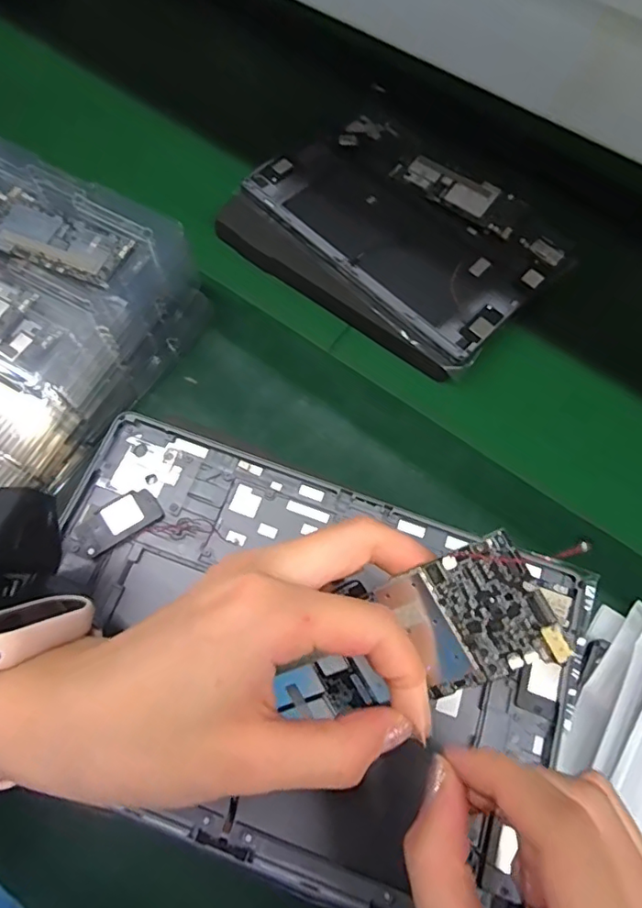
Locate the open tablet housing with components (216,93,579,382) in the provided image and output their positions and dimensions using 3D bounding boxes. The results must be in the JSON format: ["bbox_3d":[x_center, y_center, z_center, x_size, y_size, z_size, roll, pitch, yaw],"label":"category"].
[{"bbox_3d":[0.066,-0.194,0.469,0.259,0.024,0.211,42,72,14],"label":"open tablet housing with components"}]

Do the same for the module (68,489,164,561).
[{"bbox_3d":[-0.101,0.035,0.260,0.044,0.004,0.019,-31,74,-14],"label":"module"}]

